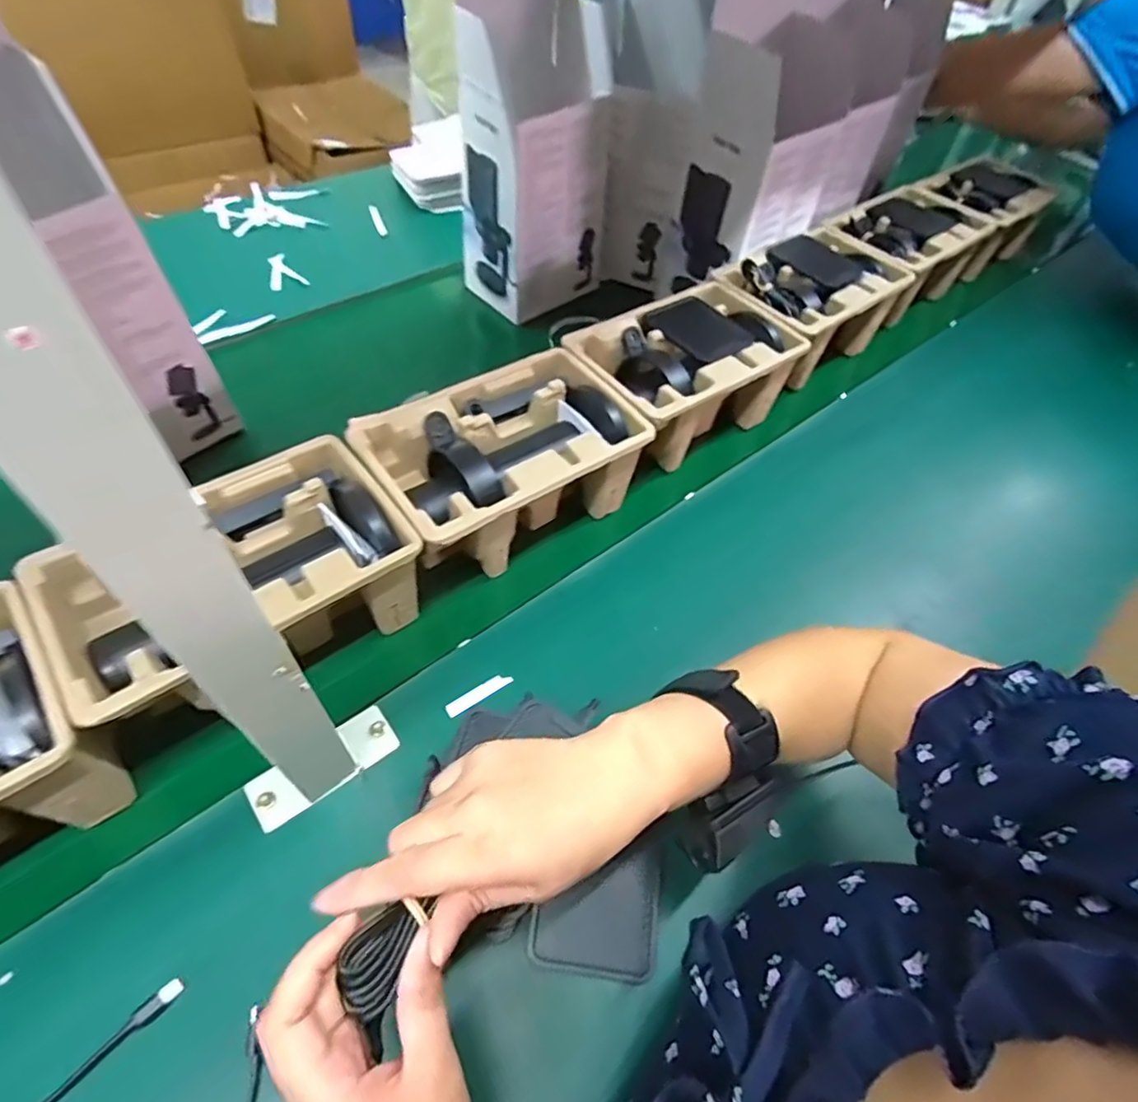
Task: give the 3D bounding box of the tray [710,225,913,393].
[{"bbox_3d":[0.299,-0.312,0.766,0.247,0.110,0.149,-36,62,-28],"label":"tray"}]

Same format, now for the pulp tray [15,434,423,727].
[{"bbox_3d":[-0.239,0.032,0.461,0.224,0.102,0.142,-32,61,-26],"label":"pulp tray"}]

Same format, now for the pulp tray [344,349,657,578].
[{"bbox_3d":[-0.059,-0.075,0.560,0.235,0.100,0.146,-30,60,-25],"label":"pulp tray"}]

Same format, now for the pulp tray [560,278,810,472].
[{"bbox_3d":[0.118,-0.185,0.663,0.245,0.103,0.150,-32,60,-26],"label":"pulp tray"}]

